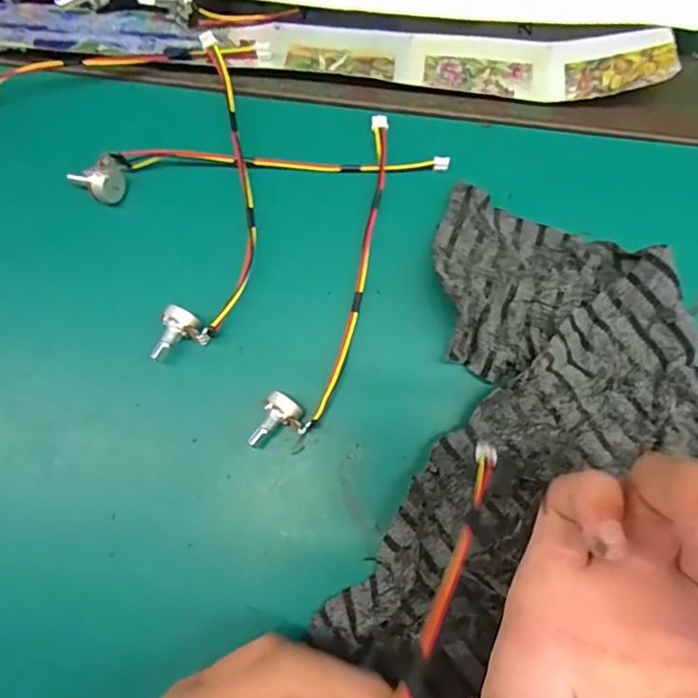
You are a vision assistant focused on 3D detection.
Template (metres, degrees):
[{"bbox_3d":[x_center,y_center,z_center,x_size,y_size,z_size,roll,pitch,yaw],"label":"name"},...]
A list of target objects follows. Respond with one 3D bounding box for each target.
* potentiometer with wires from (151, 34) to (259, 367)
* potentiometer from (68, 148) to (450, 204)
[{"bbox_3d":[-0.059,-0.070,0.252,0.035,0.016,0.156,5,78,2],"label":"potentiometer with wires"},{"bbox_3d":[-0.040,-0.088,0.258,0.175,0.020,0.024,-6,78,0],"label":"potentiometer"}]

